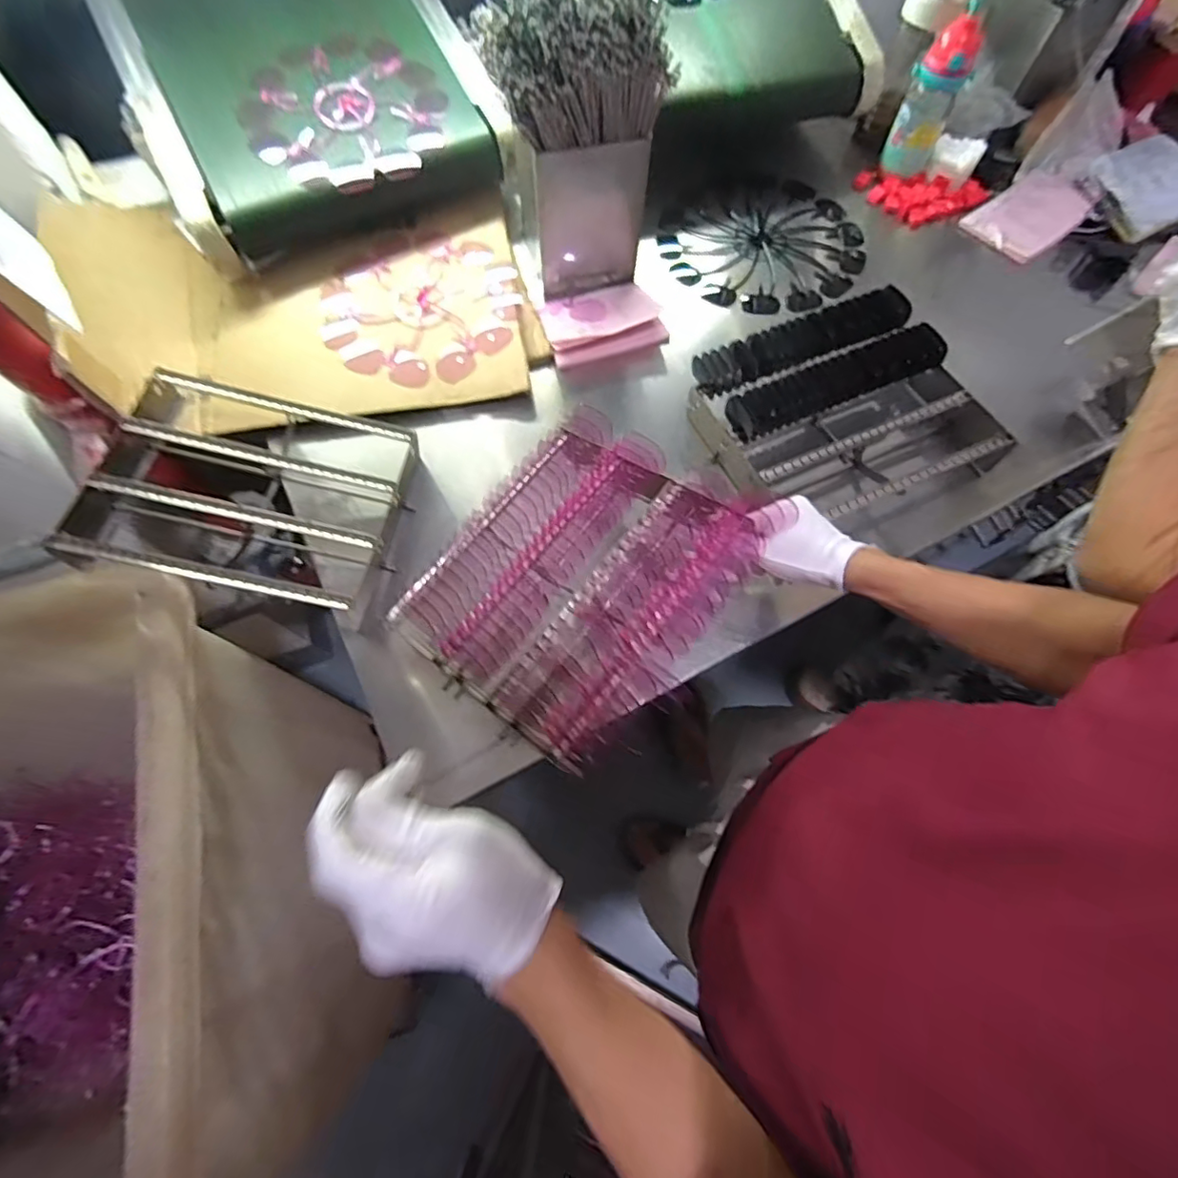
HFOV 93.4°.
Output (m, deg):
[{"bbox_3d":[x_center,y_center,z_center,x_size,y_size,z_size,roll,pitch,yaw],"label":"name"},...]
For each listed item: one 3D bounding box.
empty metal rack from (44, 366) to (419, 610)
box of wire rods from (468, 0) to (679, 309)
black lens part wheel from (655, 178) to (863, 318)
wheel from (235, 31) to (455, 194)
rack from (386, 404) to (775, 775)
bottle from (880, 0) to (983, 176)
[{"bbox_3d":[-0.410,-0.114,0.646,0.355,0.105,0.245,11,68,4],"label":"empty metal rack"},{"bbox_3d":[-0.020,-0.578,0.718,0.200,0.352,0.203,-3,68,-2],"label":"box of wire rods"},{"bbox_3d":[0.292,-0.566,0.913,0.331,0.040,0.283,-12,69,-6],"label":"black lens part wheel"},{"bbox_3d":[-0.356,-0.701,0.810,0.279,0.027,0.225,-23,87,-8],"label":"wheel"},{"bbox_3d":[-0.013,-0.016,0.576,0.277,0.096,0.317,38,72,14],"label":"rack"},{"bbox_3d":[0.543,-0.778,0.875,0.077,0.187,0.066,20,69,7],"label":"bottle"}]

